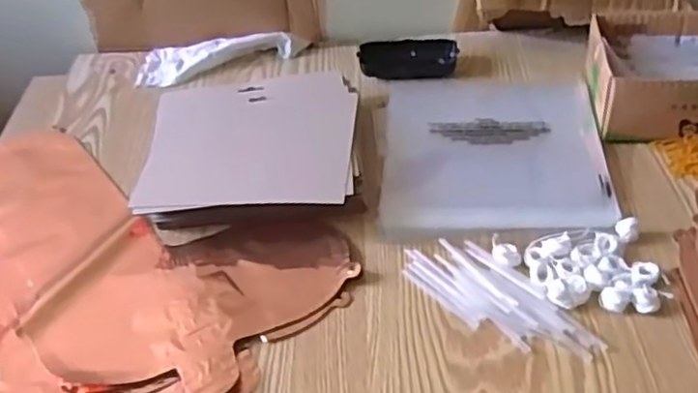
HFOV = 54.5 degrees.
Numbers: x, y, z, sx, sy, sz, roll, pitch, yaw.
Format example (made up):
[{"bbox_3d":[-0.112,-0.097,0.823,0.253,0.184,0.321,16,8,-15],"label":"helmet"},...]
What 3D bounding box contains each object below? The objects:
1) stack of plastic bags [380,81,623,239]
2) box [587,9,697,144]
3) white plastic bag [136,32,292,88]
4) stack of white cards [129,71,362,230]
[{"bbox_3d":[0.135,-0.046,0.646,0.201,0.011,0.211,-1,43,7],"label":"stack of plastic bags"},{"bbox_3d":[0.332,-0.125,0.660,0.183,0.059,0.156,2,44,10],"label":"box"},{"bbox_3d":[-0.158,-0.165,0.796,0.178,0.024,0.073,-5,43,3],"label":"white plastic bag"},{"bbox_3d":[-0.090,-0.047,0.648,0.195,0.037,0.180,-3,43,4],"label":"stack of white cards"}]

